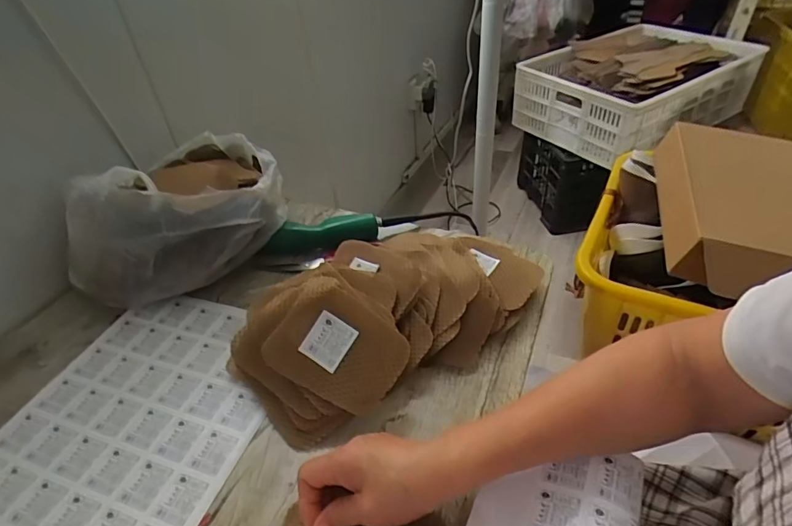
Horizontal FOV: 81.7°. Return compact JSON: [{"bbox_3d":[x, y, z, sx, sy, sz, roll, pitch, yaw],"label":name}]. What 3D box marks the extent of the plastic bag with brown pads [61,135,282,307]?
[{"bbox_3d":[-0.289,-0.083,0.616,0.255,0.174,0.221,-22,43,-17],"label":"plastic bag with brown pads"}]

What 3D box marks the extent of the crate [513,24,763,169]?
[{"bbox_3d":[0.762,-0.563,1.453,0.678,0.209,0.463,-29,46,-25],"label":"crate"}]

